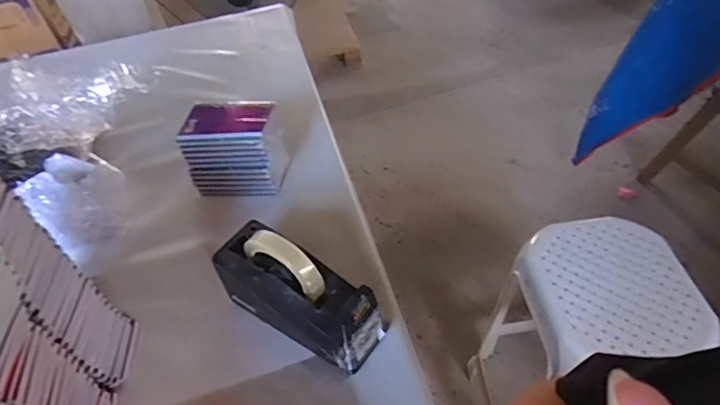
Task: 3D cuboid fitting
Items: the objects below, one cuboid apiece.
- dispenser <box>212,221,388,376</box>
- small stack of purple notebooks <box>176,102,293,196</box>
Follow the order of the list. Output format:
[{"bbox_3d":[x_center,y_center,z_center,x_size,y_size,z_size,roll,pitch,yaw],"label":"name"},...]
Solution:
[{"bbox_3d":[-0.072,0.103,0.617,0.216,0.133,0.077,30,55,15],"label":"dispenser"},{"bbox_3d":[-0.191,-0.082,0.825,0.139,0.126,0.086,-1,45,6],"label":"small stack of purple notebooks"}]

